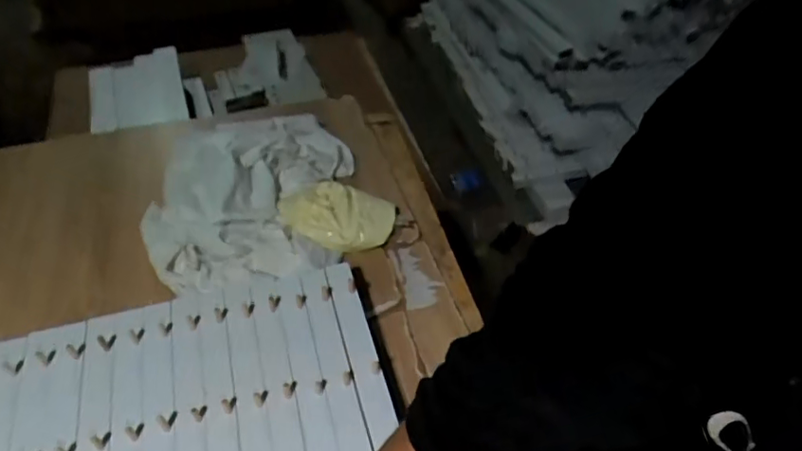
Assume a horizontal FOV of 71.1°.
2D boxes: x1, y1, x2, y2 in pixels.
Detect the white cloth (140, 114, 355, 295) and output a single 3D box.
[{"bbox_3d":[-0.186,-0.046,0.701,0.248,0.068,0.316,-3,47,-4],"label":"white cloth"}]

